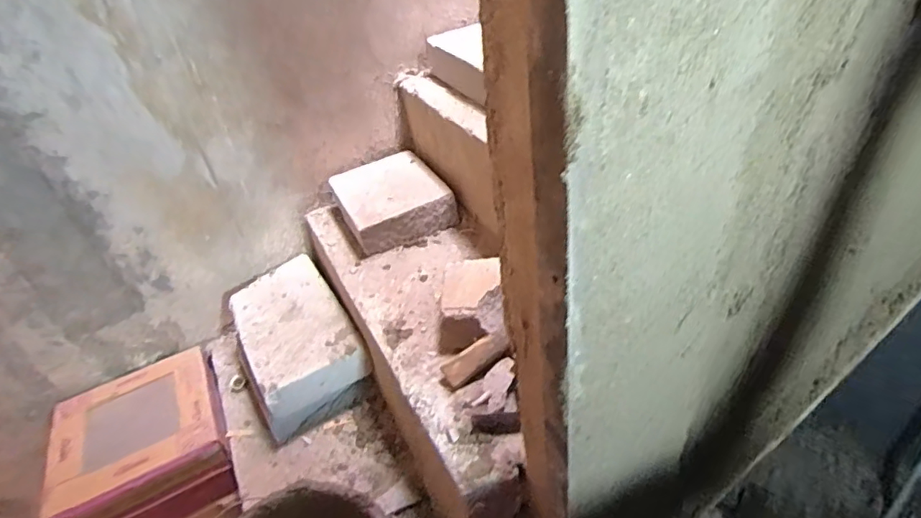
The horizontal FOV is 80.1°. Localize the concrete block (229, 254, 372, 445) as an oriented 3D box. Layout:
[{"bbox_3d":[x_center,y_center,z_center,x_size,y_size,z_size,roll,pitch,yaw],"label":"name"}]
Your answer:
[{"bbox_3d":[-0.350,0.170,1.145,0.213,0.140,0.370,-24,40,-21],"label":"concrete block"}]

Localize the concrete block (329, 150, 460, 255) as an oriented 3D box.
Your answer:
[{"bbox_3d":[-0.151,-0.131,1.164,0.207,0.076,0.261,-19,39,-15],"label":"concrete block"}]

